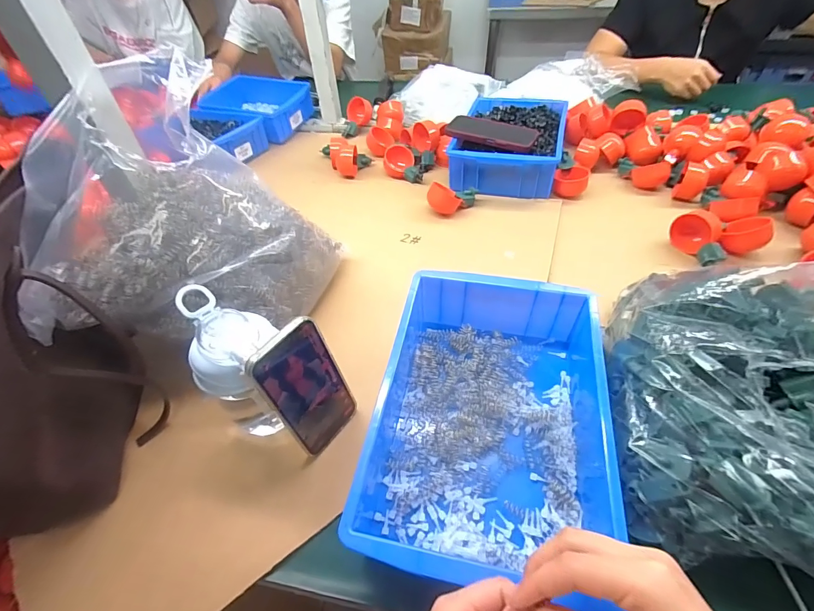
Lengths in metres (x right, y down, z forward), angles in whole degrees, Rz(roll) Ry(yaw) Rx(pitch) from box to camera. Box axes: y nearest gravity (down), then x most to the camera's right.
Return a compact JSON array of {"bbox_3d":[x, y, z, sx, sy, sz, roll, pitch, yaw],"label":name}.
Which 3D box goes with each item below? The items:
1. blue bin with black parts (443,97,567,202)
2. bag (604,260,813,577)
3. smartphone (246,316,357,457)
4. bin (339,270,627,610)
[{"bbox_3d":[0.212,-0.338,0.807,0.199,0.077,0.307,12,49,14],"label":"blue bin with black parts"},{"bbox_3d":[0.315,0.081,0.354,0.227,0.117,0.282,11,49,14],"label":"bag"},{"bbox_3d":[-0.094,0.083,0.378,0.006,0.145,0.071,17,49,35],"label":"smartphone"},{"bbox_3d":[0.078,0.103,0.383,0.204,0.080,0.287,7,48,11],"label":"bin"}]

